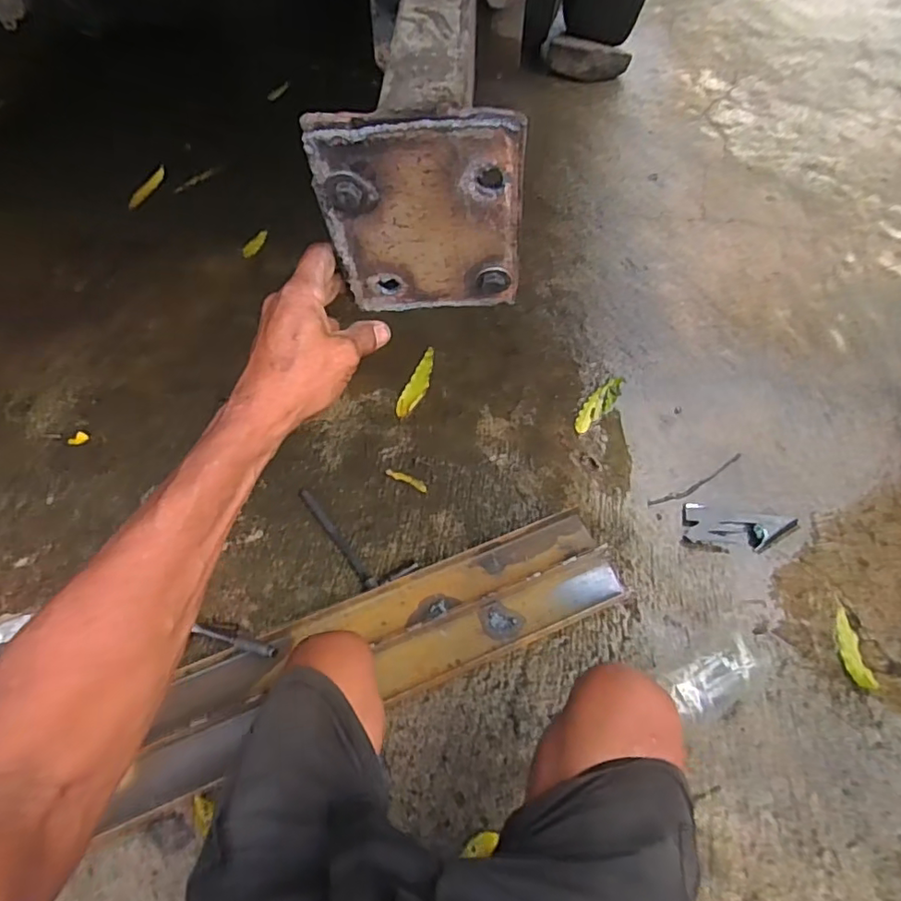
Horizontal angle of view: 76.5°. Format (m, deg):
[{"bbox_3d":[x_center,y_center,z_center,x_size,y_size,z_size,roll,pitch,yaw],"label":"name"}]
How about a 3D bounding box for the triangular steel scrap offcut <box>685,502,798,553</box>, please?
[{"bbox_3d":[0.487,0.136,0.961,0.181,0.020,0.078,12,58,6],"label":"triangular steel scrap offcut"}]

